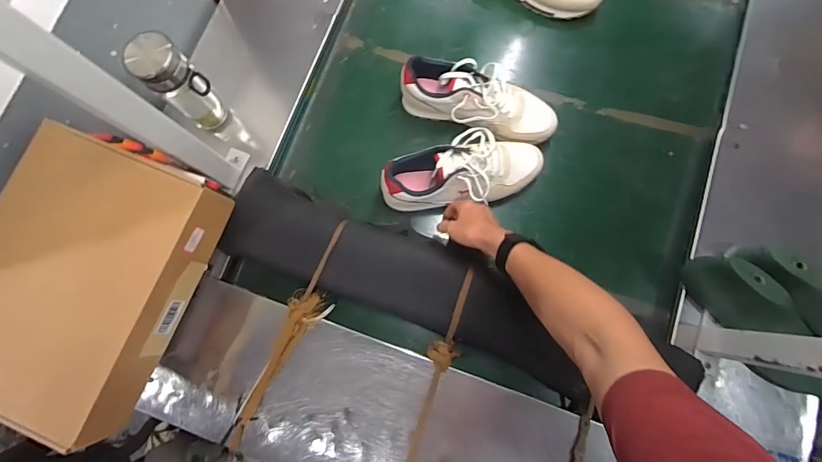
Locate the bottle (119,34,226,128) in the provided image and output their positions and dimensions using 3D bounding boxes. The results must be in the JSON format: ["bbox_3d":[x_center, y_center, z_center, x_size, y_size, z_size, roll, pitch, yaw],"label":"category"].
[{"bbox_3d":[-0.381,-0.238,0.699,0.074,0.215,0.075,42,82,9],"label":"bottle"}]

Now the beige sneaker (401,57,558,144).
[{"bbox_3d":[0.126,-0.229,0.755,0.294,0.122,0.107,16,79,5],"label":"beige sneaker"}]

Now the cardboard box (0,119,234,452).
[{"bbox_3d":[-0.456,0.065,0.555,0.266,0.094,0.369,22,80,6],"label":"cardboard box"}]

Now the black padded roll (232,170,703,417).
[{"bbox_3d":[0.066,0.123,0.718,0.812,0.090,0.184,22,80,6],"label":"black padded roll"}]

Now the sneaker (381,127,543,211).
[{"bbox_3d":[0.096,-0.101,0.730,0.288,0.106,0.112,-10,78,-9],"label":"sneaker"}]

